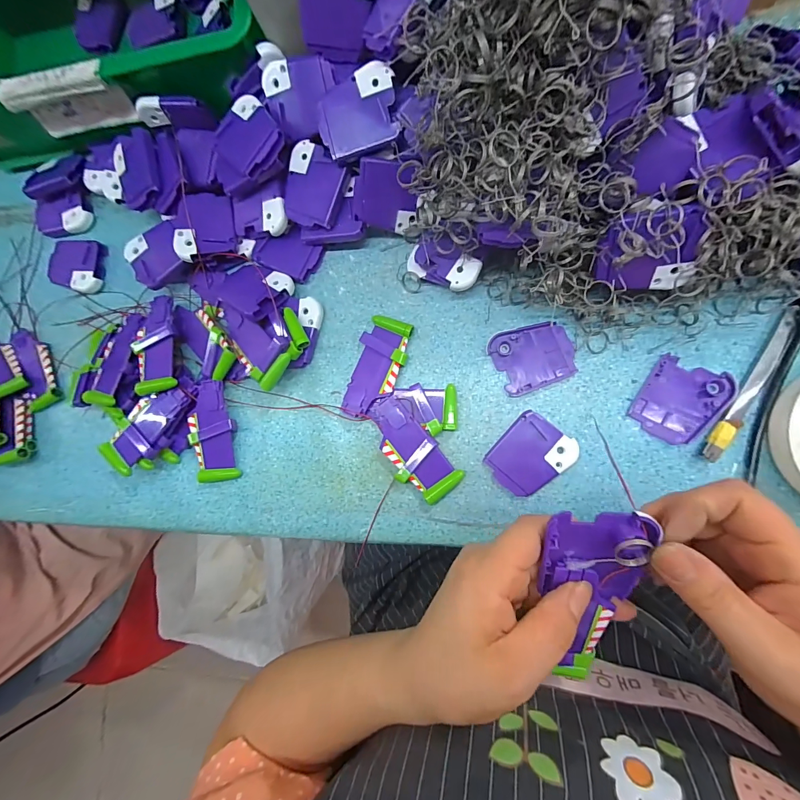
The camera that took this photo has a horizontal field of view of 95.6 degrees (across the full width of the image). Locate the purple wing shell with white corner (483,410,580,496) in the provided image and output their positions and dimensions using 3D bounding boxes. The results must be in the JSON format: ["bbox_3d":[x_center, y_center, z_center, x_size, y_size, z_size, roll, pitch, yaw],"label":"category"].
[{"bbox_3d":[0.103,0.045,0.289,0.051,0.008,0.060,40,94,9],"label":"purple wing shell with white corner"}]

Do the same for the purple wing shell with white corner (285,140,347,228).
[{"bbox_3d":[-0.073,-0.177,0.303,0.049,0.012,0.060,24,103,8],"label":"purple wing shell with white corner"}]

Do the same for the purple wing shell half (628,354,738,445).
[{"bbox_3d":[0.209,0.001,0.271,0.051,0.011,0.060,29,92,10],"label":"purple wing shell half"}]

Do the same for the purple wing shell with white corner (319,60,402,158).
[{"bbox_3d":[-0.031,-0.213,0.270,0.060,0.004,0.046,-13,108,14],"label":"purple wing shell with white corner"}]

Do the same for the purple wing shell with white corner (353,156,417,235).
[{"bbox_3d":[-0.011,-0.167,0.298,0.050,0.011,0.048,10,127,-11],"label":"purple wing shell with white corner"}]

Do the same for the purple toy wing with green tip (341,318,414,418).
[{"bbox_3d":[-0.019,-0.027,0.313,0.042,0.013,0.086,15,90,10],"label":"purple toy wing with green tip"}]

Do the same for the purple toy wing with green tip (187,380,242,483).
[{"bbox_3d":[-0.170,0.029,0.330,0.038,0.017,0.090,-5,86,9],"label":"purple toy wing with green tip"}]

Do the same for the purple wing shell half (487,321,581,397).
[{"bbox_3d":[0.108,-0.036,0.294,0.060,0.006,0.052,-21,84,8],"label":"purple wing shell half"}]

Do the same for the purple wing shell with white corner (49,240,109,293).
[{"bbox_3d":[-0.334,-0.141,0.372,0.067,0.012,0.052,18,90,10],"label":"purple wing shell with white corner"}]

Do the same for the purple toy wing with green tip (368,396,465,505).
[{"bbox_3d":[0.008,0.041,0.302,0.040,0.013,0.092,-43,81,5],"label":"purple toy wing with green tip"}]

